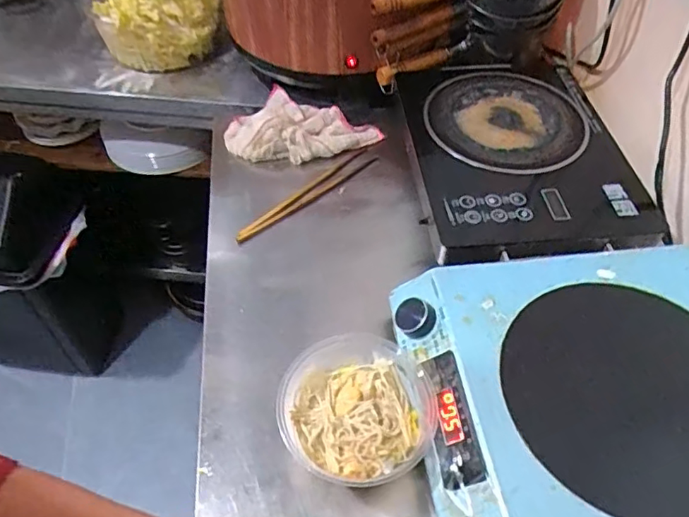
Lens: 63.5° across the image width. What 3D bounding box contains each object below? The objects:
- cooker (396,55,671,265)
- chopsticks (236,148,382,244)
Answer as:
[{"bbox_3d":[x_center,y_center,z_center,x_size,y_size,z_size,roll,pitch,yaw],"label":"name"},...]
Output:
[{"bbox_3d":[0.248,-0.163,0.793,0.311,0.053,0.414,-3,51,-4],"label":"cooker"},{"bbox_3d":[-0.053,-0.093,0.785,0.237,0.012,0.033,-31,58,-25],"label":"chopsticks"}]

